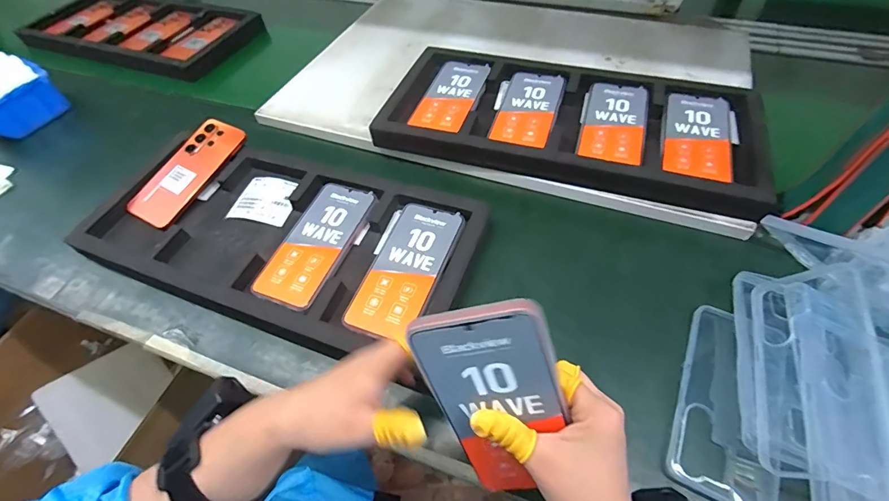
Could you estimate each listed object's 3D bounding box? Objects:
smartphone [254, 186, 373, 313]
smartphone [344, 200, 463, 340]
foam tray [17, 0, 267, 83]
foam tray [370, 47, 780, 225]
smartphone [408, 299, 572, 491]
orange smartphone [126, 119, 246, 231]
[{"bbox_3d":[-0.152,-0.012,0.494,0.079,0.013,0.169,17,56,16],"label":"smartphone"},{"bbox_3d":[-0.040,0.018,0.461,0.078,0.013,0.168,16,56,15],"label":"smartphone"},{"bbox_3d":[-0.653,-0.464,0.874,0.493,0.033,0.226,16,56,15],"label":"foam tray"},{"bbox_3d":[0.163,-0.176,0.572,0.490,0.045,0.231,17,56,14],"label":"foam tray"},{"bbox_3d":[0.038,0.103,0.268,0.077,0.170,0.006,-12,30,15],"label":"smartphone"},{"bbox_3d":[-0.351,-0.109,0.569,0.080,0.009,0.170,22,69,15],"label":"orange smartphone"}]

